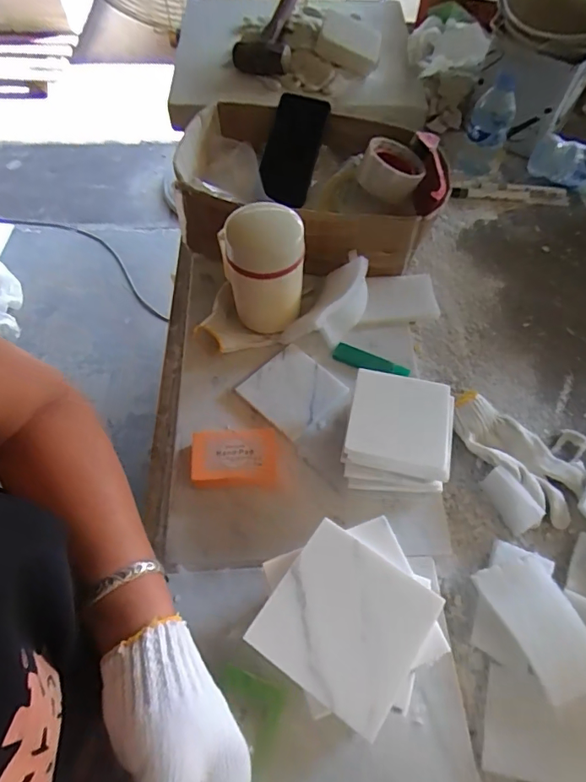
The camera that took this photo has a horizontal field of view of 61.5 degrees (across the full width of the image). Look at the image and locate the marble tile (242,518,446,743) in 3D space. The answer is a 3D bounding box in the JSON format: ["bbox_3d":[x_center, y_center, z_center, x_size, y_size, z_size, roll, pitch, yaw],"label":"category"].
[{"bbox_3d":[0.036,0.156,0.336,0.100,0.005,0.099,32,66,16],"label":"marble tile"}]

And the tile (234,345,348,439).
[{"bbox_3d":[-0.002,-0.001,0.612,0.103,0.008,0.099,41,69,20],"label":"tile"}]

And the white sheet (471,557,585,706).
[{"bbox_3d":[0.242,0.225,0.478,0.066,0.010,0.124,-31,62,3],"label":"white sheet"}]

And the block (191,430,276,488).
[{"bbox_3d":[-0.066,0.073,0.553,0.090,0.030,0.062,-1,61,0],"label":"block"}]

